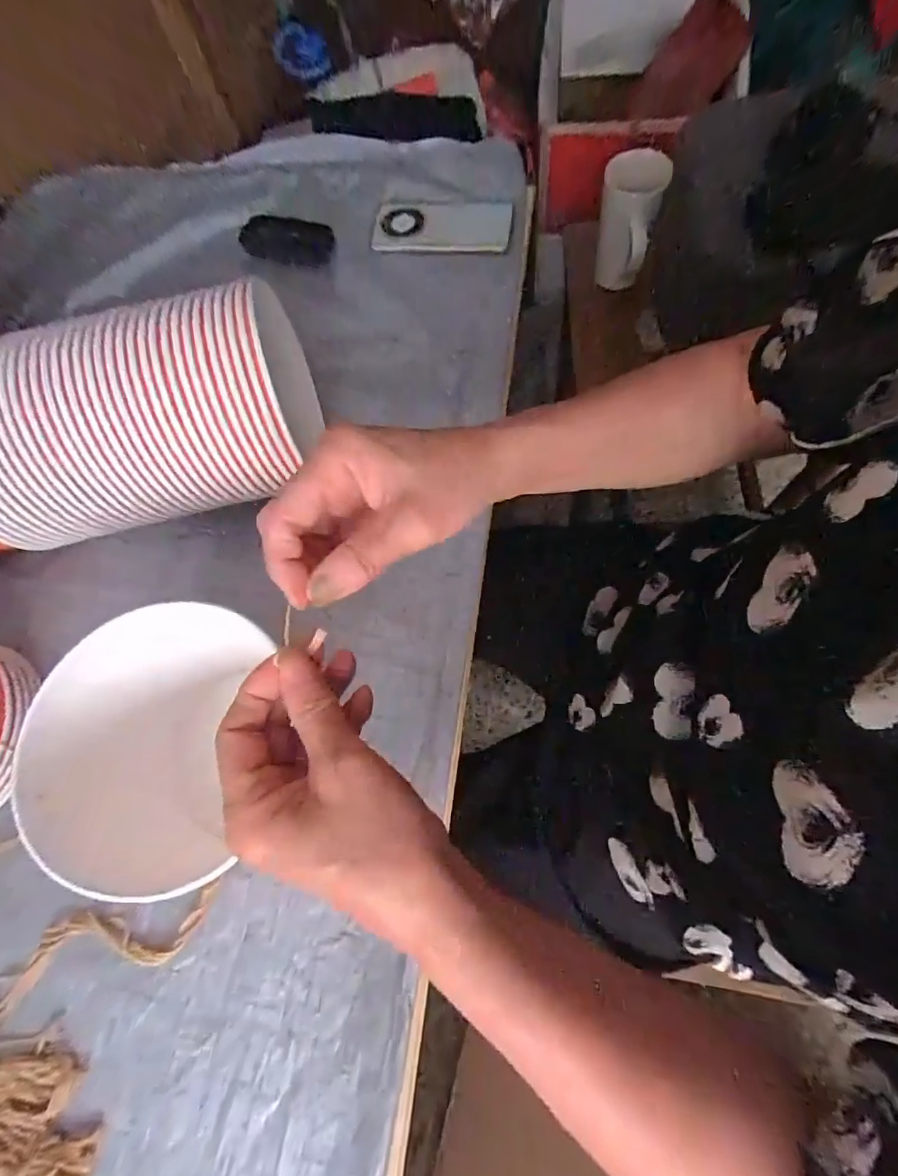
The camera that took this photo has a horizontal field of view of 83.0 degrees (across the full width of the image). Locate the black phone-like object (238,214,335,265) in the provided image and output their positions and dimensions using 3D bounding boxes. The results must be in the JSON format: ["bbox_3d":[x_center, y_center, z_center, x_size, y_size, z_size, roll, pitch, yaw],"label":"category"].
[{"bbox_3d":[-0.185,-0.400,0.580,0.111,0.012,0.070,10,71,11],"label":"black phone-like object"}]

